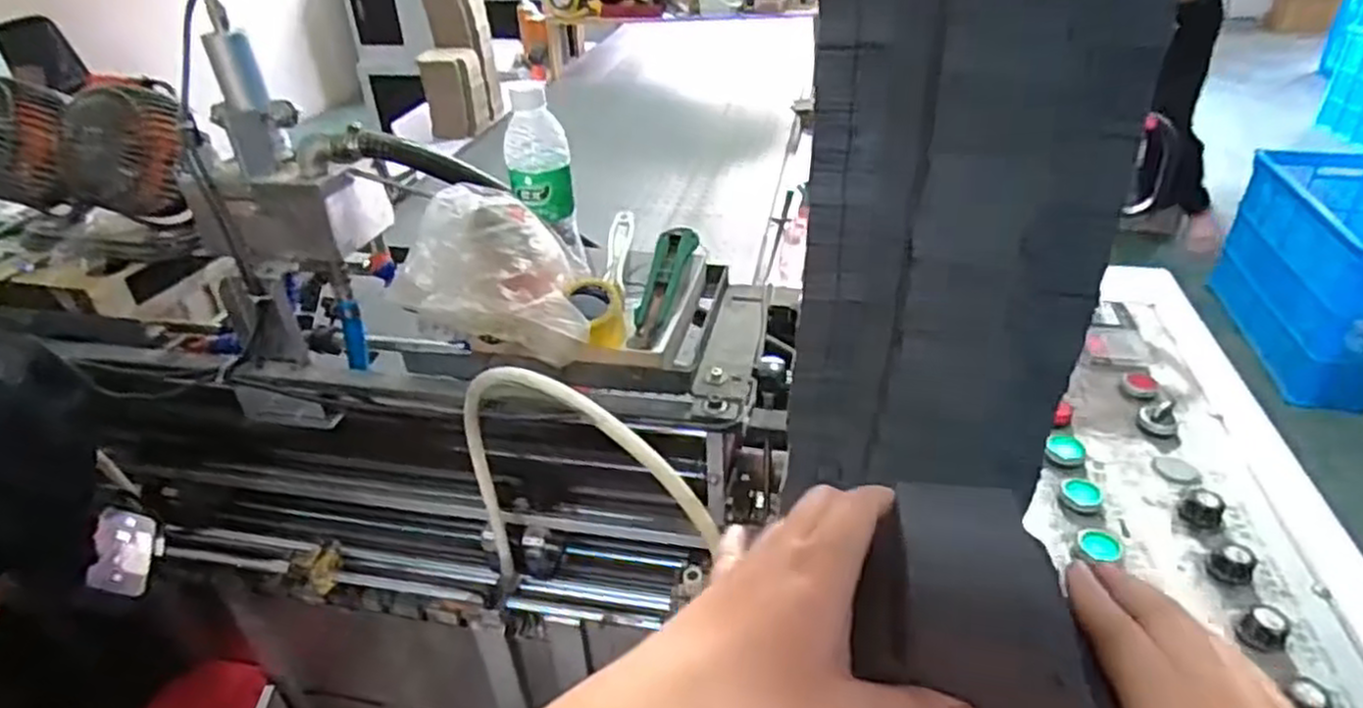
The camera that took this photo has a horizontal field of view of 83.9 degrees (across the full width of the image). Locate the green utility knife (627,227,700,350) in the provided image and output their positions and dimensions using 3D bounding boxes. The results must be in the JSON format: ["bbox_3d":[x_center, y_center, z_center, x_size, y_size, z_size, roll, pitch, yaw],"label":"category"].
[{"bbox_3d":[-0.019,-0.068,0.762,0.039,0.012,0.151,8,59,16],"label":"green utility knife"}]

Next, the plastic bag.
[{"bbox_3d":[-0.160,-0.072,0.657,0.155,0.111,0.127,-3,34,1],"label":"plastic bag"}]

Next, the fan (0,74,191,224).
[{"bbox_3d":[-0.622,-0.210,0.787,0.259,0.130,0.090,1,34,7],"label":"fan"}]

